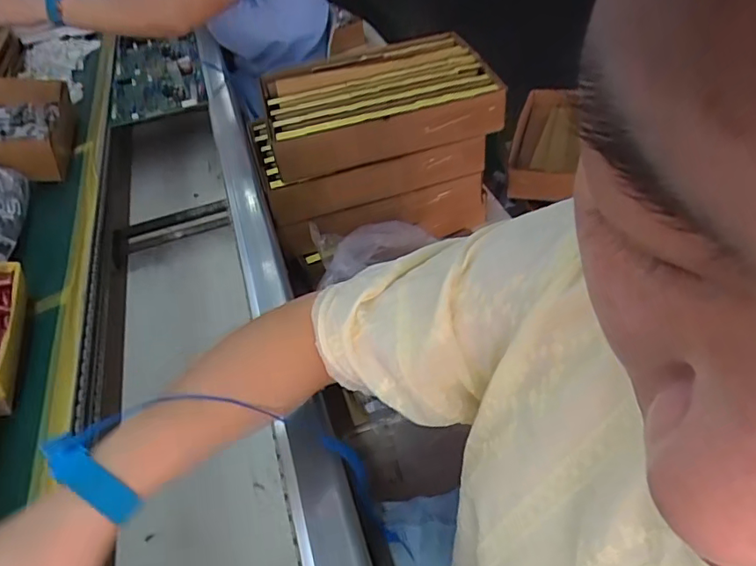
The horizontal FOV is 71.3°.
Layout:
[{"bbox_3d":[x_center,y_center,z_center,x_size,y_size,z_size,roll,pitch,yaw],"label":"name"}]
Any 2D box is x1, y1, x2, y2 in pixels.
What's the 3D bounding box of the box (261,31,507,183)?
[{"bbox_3d":[-0.011,-0.306,0.879,0.371,0.077,0.250,-15,46,-7],"label":"box"}]

